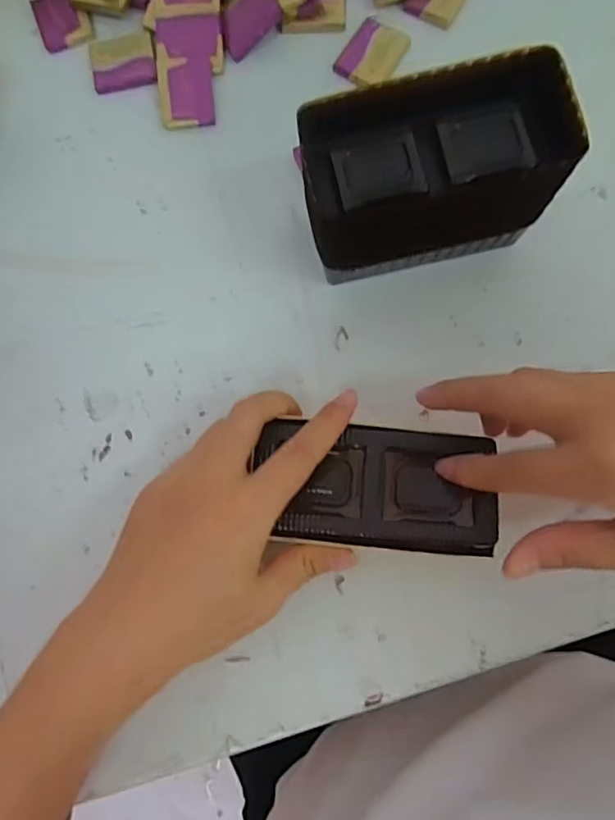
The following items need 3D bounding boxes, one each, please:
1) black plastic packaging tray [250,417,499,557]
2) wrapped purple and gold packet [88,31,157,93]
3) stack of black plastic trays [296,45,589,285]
[{"bbox_3d":[0.033,0.035,0.250,0.103,0.009,0.055,3,81,3],"label":"black plastic packaging tray"},{"bbox_3d":[-0.112,-0.213,0.331,0.039,0.004,0.035,-12,80,0],"label":"wrapped purple and gold packet"},{"bbox_3d":[0.058,-0.110,0.269,0.116,0.082,0.058,-13,80,0],"label":"stack of black plastic trays"}]

